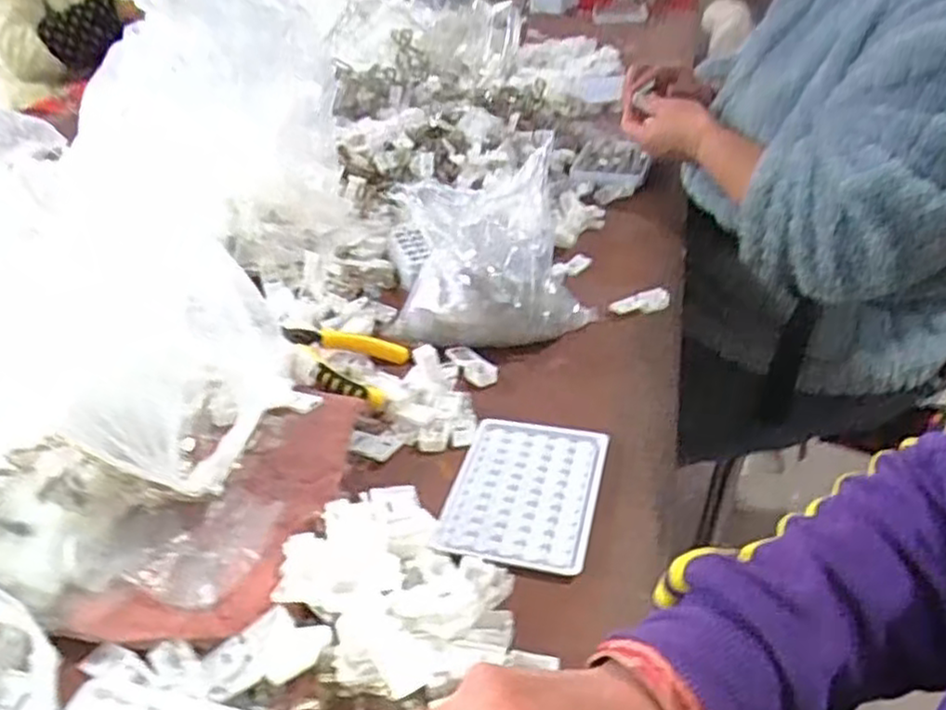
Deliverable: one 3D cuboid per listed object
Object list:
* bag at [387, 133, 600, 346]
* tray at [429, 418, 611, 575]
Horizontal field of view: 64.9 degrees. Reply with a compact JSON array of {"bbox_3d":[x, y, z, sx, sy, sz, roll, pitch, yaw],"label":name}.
[{"bbox_3d":[0.020,-0.082,0.648,0.173,0.134,0.102,0,34,1],"label":"bag"},{"bbox_3d":[0.034,0.091,0.503,0.097,0.013,0.127,10,34,13],"label":"tray"}]

